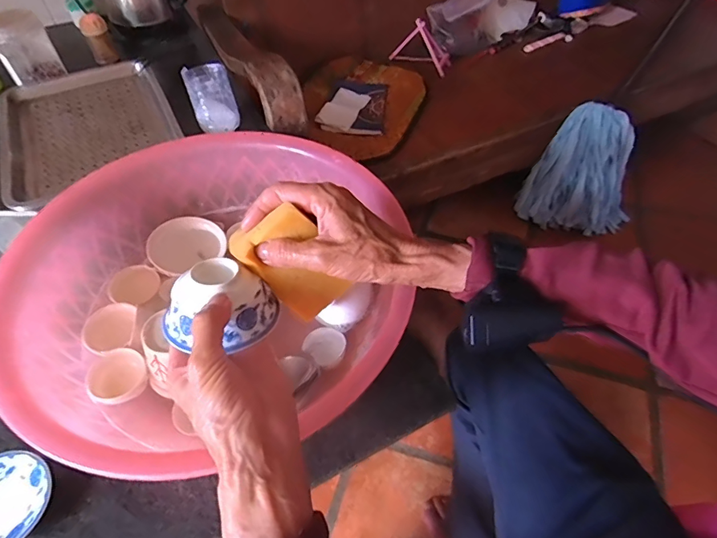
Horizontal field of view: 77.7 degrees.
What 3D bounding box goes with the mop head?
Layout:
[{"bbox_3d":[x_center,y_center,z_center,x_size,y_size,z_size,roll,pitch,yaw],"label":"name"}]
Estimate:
[{"bbox_3d":[0.619,-0.248,1.190,0.298,0.335,0.136,19,55,13],"label":"mop head"}]

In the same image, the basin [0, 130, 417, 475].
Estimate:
[{"bbox_3d":[-0.150,0.019,0.473,0.370,0.110,0.378,0,53,-1],"label":"basin"}]

